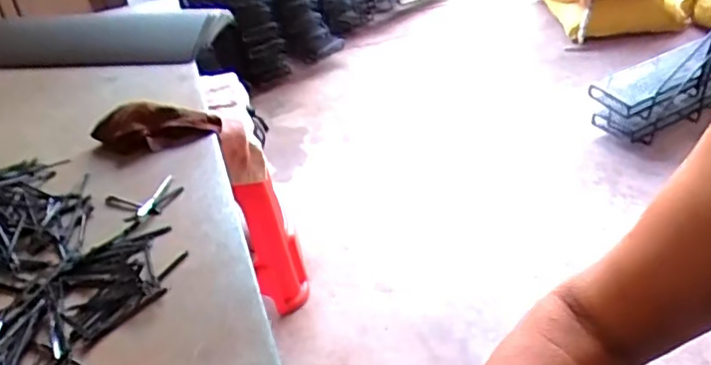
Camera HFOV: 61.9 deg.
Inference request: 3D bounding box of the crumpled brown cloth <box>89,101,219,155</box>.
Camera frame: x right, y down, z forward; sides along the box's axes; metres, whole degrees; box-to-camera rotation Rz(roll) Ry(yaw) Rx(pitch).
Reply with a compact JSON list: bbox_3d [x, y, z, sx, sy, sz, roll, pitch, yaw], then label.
[{"bbox_3d":[-0.302,-0.085,0.890,0.188,0.054,0.075,-9,36,-1],"label":"crumpled brown cloth"}]

